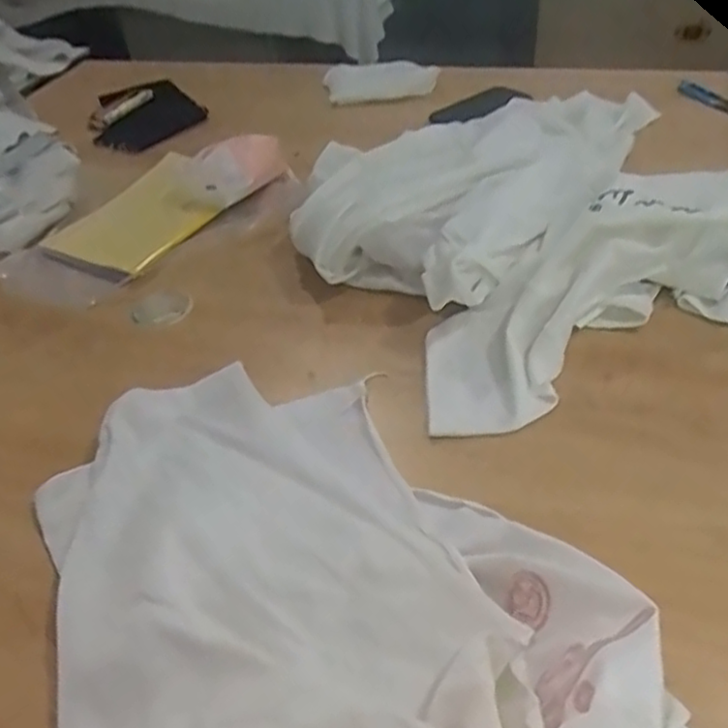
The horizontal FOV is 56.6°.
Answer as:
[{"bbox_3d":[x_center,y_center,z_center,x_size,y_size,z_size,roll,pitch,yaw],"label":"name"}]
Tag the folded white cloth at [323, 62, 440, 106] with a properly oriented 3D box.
[{"bbox_3d":[0.027,-0.442,1.060,0.168,0.046,0.066,-9,42,-2],"label":"folded white cloth"}]

